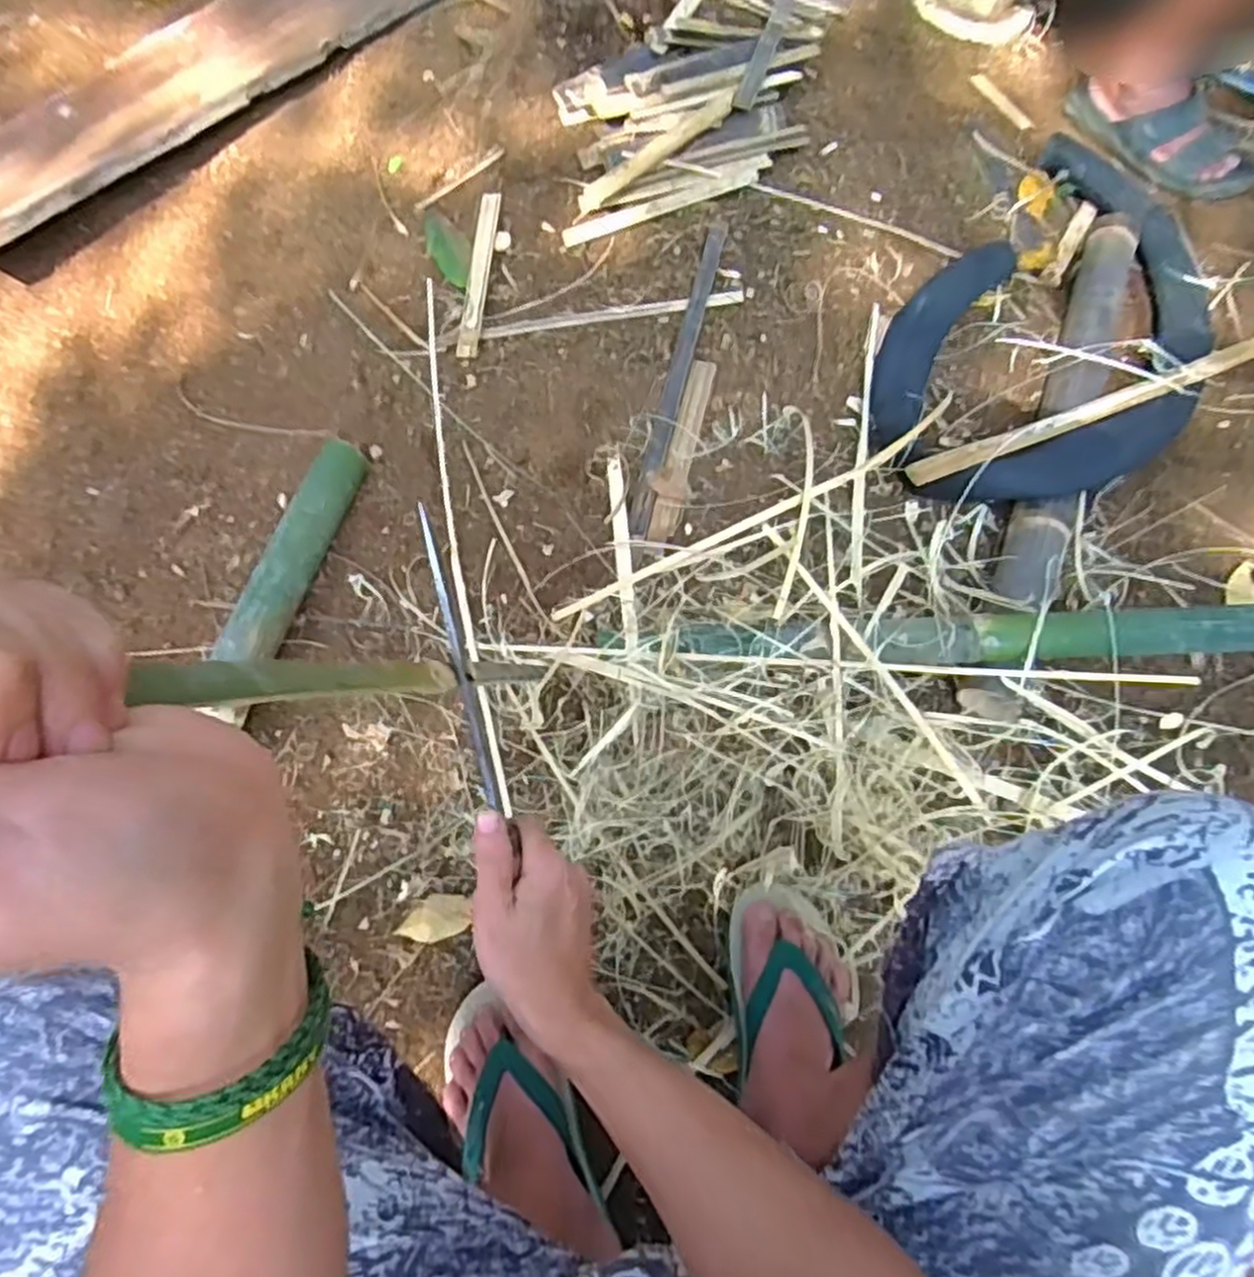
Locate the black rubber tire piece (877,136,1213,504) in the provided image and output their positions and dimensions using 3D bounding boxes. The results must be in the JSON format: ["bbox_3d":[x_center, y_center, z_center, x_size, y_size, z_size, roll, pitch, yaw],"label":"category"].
[{"bbox_3d":[0.544,-0.385,0.962,0.349,0.082,0.684,38,72,13],"label":"black rubber tire piece"}]

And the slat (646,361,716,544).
[{"bbox_3d":[0.065,-0.223,0.913,0.035,0.012,0.231,13,78,1],"label":"slat"}]

